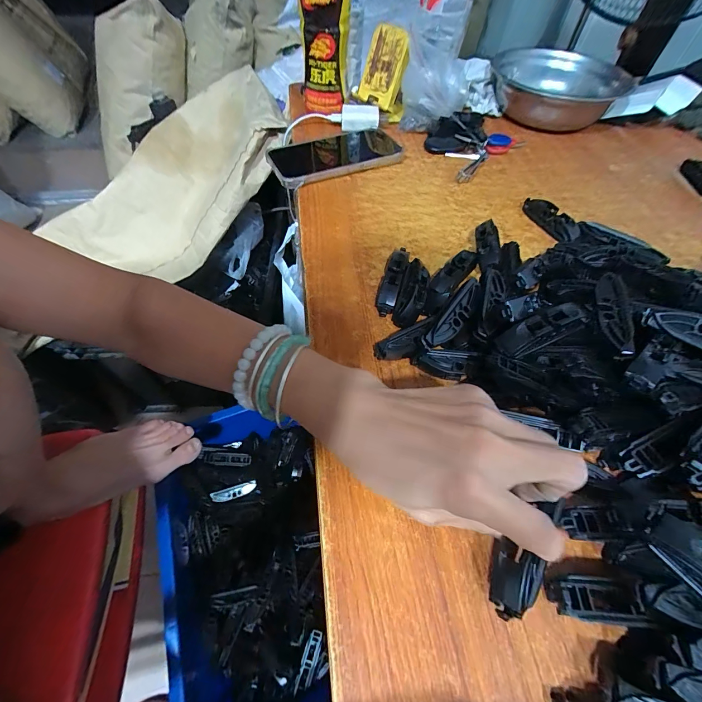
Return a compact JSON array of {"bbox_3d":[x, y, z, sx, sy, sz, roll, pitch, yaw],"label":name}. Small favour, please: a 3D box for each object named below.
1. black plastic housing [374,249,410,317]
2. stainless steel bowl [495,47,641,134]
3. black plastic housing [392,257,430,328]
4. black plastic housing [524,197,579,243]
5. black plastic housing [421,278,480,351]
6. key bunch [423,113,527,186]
[{"bbox_3d":[0.039,-0.067,0.308,0.018,0.018,0.078,15,56,9],"label":"black plastic housing"},{"bbox_3d":[0.316,-0.397,0.513,0.190,0.060,0.173,5,55,3],"label":"stainless steel bowl"},{"bbox_3d":[0.055,-0.051,0.295,0.023,0.022,0.077,16,57,10],"label":"black plastic housing"},{"bbox_3d":[0.217,-0.145,0.365,0.022,0.019,0.071,-21,58,-15],"label":"black plastic housing"},{"bbox_3d":[0.081,-0.028,0.256,0.017,0.013,0.074,34,61,20],"label":"black plastic housing"},{"bbox_3d":[0.159,-0.288,0.455,0.097,0.029,0.152,39,63,23],"label":"key bunch"}]

